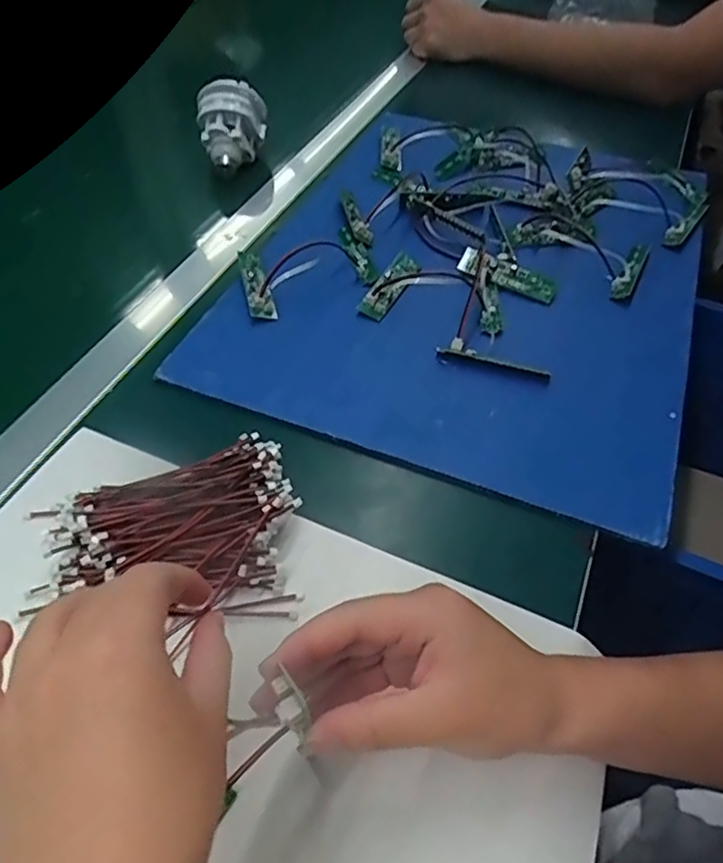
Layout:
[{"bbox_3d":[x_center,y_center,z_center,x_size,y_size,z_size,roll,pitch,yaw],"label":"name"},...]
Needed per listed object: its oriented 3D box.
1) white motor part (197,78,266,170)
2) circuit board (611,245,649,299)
[{"bbox_3d":[-0.131,-0.314,0.633,0.066,0.062,0.055,-3,48,-10],"label":"white motor part"},{"bbox_3d":[0.230,-0.137,0.533,0.016,0.012,0.071,24,49,15],"label":"circuit board"}]

